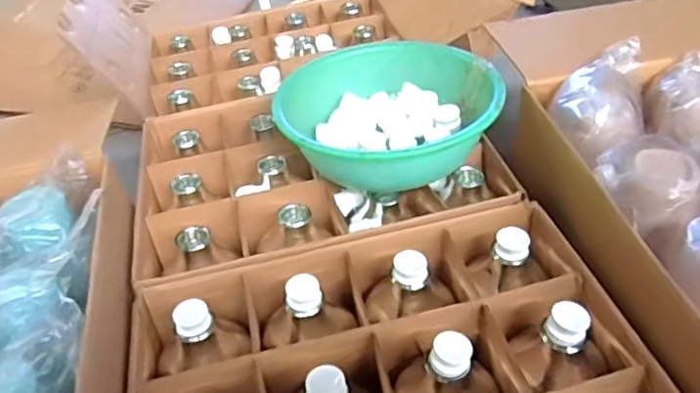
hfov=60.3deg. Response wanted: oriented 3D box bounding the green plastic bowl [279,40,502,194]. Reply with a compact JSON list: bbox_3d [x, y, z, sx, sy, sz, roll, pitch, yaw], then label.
[{"bbox_3d":[0.066,-0.122,0.994,0.341,0.126,0.323,-4,40,3],"label":"green plastic bowl"}]

